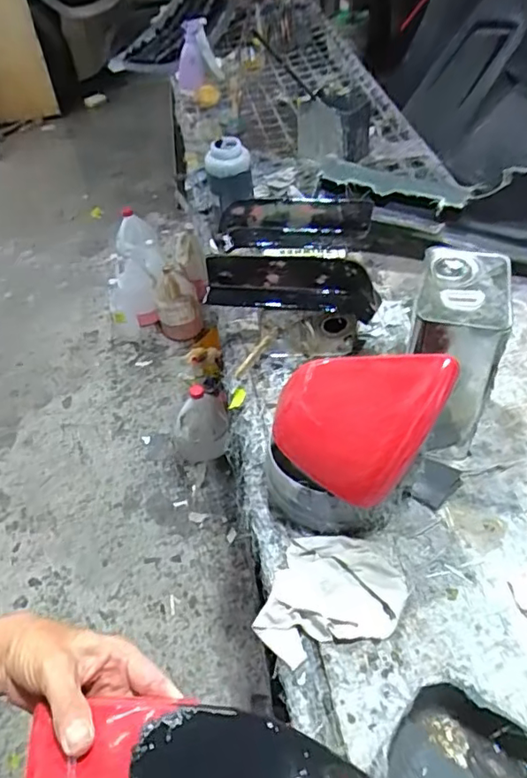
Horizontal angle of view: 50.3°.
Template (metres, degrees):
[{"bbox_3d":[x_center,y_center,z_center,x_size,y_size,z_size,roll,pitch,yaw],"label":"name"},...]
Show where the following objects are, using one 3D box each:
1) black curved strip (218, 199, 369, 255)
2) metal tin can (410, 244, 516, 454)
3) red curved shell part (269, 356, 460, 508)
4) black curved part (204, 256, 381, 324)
[{"bbox_3d":[0.052,-0.282,0.982,0.270,0.082,0.062,-7,48,-1],"label":"black curved strip"},{"bbox_3d":[0.253,-0.041,0.763,0.103,0.234,0.165,9,49,13],"label":"metal tin can"},{"bbox_3d":[0.109,0.038,0.647,0.196,0.080,0.169,14,92,38],"label":"red curved shell part"},{"bbox_3d":[0.047,-0.160,0.884,0.270,0.087,0.049,0,48,6],"label":"black curved part"}]

